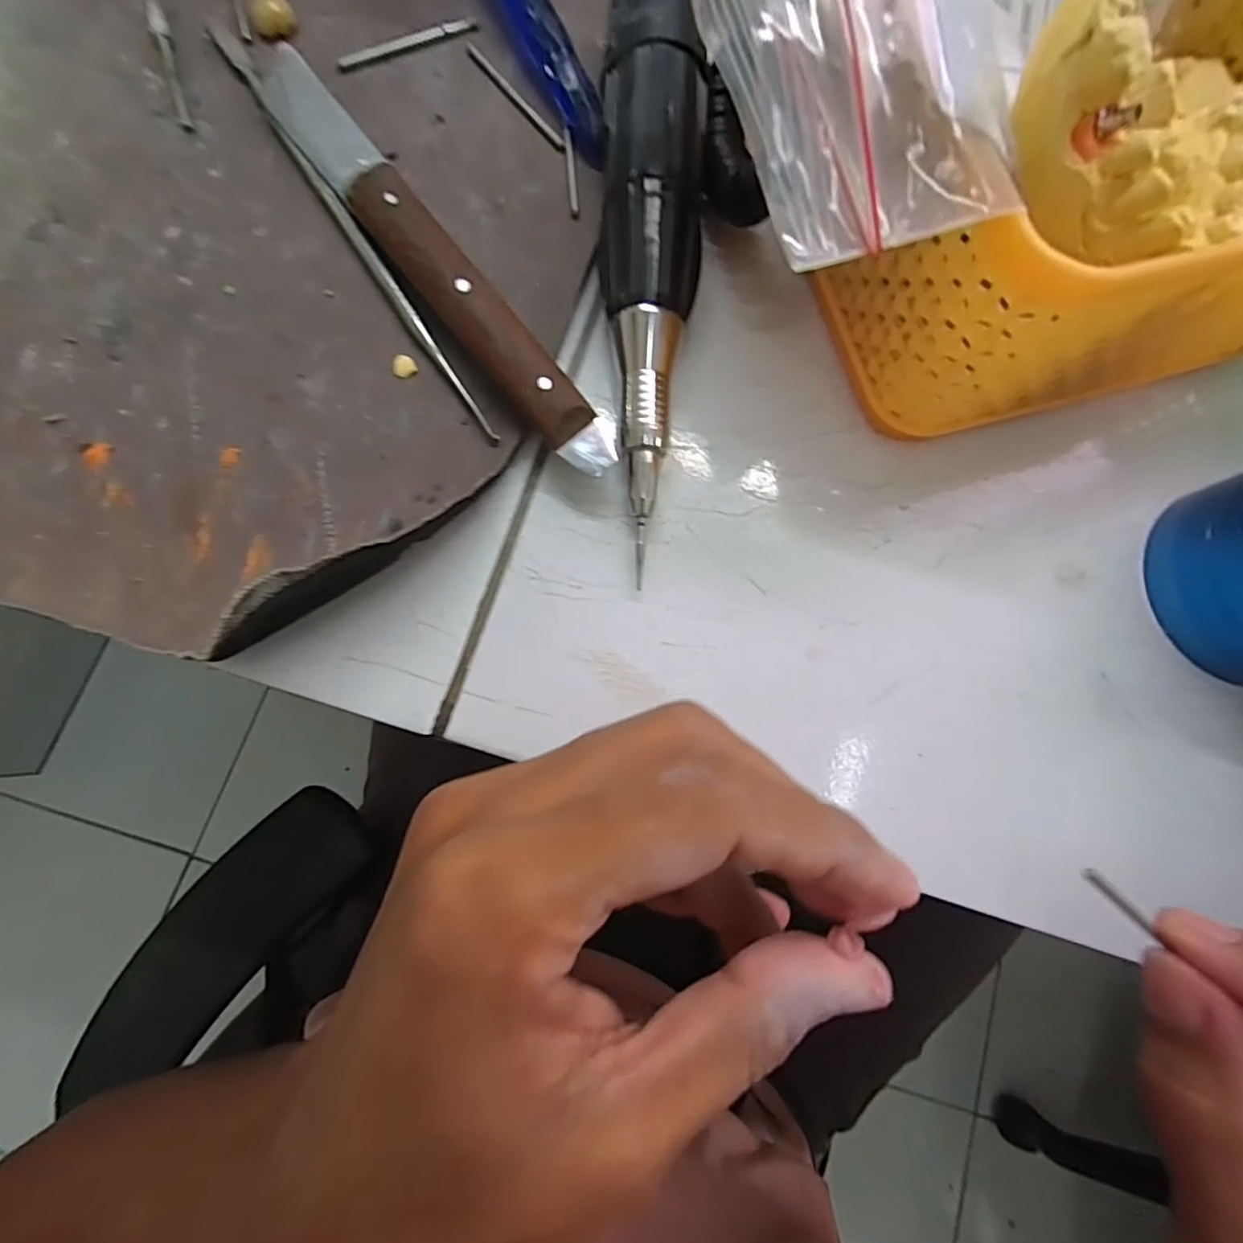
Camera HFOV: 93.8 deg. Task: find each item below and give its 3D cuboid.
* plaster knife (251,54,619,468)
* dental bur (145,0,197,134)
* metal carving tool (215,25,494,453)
[{"bbox_3d":[-0.052,-0.096,0.155,0.016,0.016,0.148,-38,84,-10],"label":"plaster knife"},{"bbox_3d":[-0.129,-0.159,0.165,0.005,0.004,0.045,-17,83,-6],"label":"dental bur"},{"bbox_3d":[-0.075,-0.109,0.159,0.005,0.006,0.148,-33,84,-10],"label":"metal carving tool"}]

